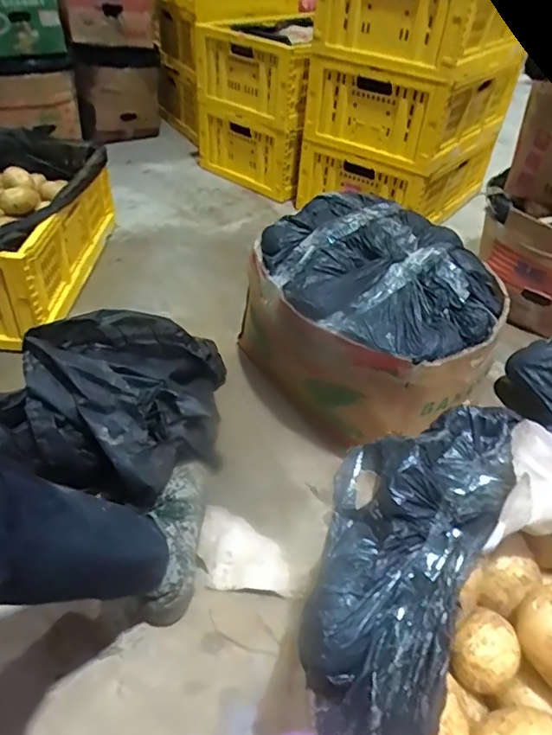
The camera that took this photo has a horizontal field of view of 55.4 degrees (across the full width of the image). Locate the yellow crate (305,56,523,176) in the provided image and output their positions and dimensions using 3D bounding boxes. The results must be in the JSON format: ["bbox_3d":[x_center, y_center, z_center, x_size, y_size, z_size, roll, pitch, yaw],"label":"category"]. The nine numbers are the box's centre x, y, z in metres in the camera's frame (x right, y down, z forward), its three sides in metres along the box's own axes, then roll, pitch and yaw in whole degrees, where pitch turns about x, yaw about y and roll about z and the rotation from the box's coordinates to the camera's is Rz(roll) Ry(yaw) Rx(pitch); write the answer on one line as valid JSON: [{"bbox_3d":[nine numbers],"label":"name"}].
[{"bbox_3d":[0.404,-0.786,1.541,0.408,0.211,0.542,26,46,22],"label":"yellow crate"}]

